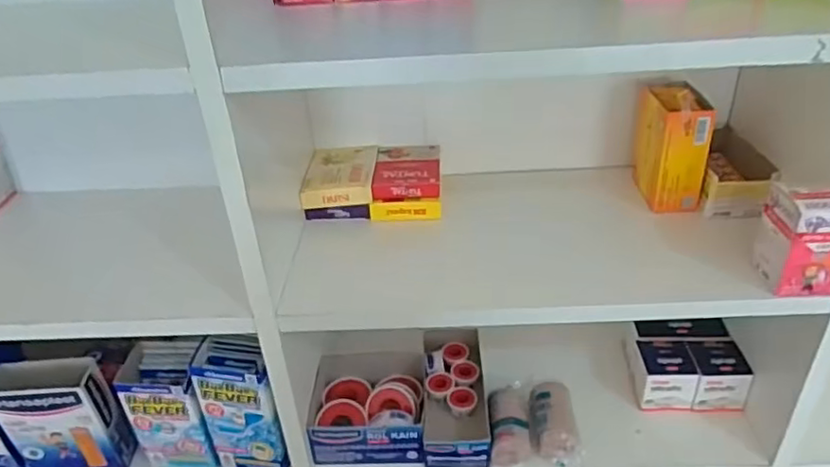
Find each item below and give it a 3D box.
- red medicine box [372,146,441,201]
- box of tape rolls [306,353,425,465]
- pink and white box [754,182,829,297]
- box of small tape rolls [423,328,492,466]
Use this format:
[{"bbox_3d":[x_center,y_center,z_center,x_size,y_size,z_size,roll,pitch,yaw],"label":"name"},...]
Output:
[{"bbox_3d":[-0.008,-0.069,0.672,0.071,0.021,0.088,-1,32,3],"label":"red medicine box"},{"bbox_3d":[-0.051,0.189,0.686,0.123,0.049,0.128,-1,32,3],"label":"box of tape rolls"},{"bbox_3d":[0.323,0.004,0.506,0.052,0.085,0.047,-2,32,1],"label":"pink and white box"},{"bbox_3d":[0.045,0.186,0.701,0.069,0.057,0.171,-2,32,2],"label":"box of small tape rolls"}]

